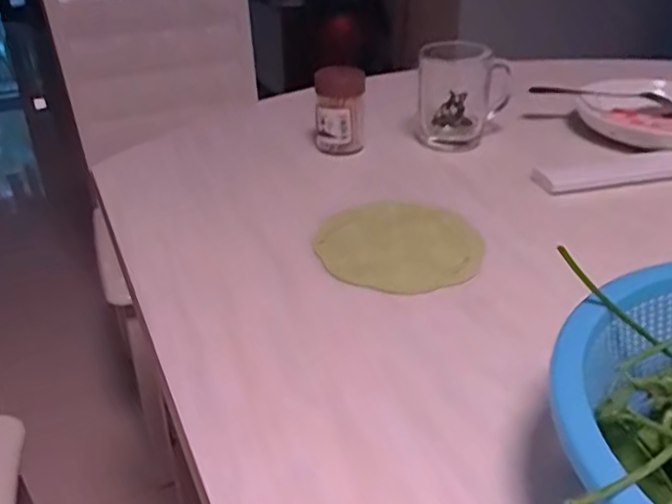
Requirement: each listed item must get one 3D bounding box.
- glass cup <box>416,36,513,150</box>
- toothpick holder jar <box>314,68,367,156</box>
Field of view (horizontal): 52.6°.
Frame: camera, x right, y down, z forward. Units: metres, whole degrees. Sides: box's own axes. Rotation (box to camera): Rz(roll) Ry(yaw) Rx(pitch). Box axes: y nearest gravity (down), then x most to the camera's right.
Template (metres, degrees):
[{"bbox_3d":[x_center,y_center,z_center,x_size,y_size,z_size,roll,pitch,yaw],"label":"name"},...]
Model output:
[{"bbox_3d":[0.131,-0.163,0.705,0.069,0.103,0.078,18,35,29],"label":"glass cup"},{"bbox_3d":[0.005,-0.140,0.681,0.044,0.086,0.057,4,30,7],"label":"toothpick holder jar"}]

